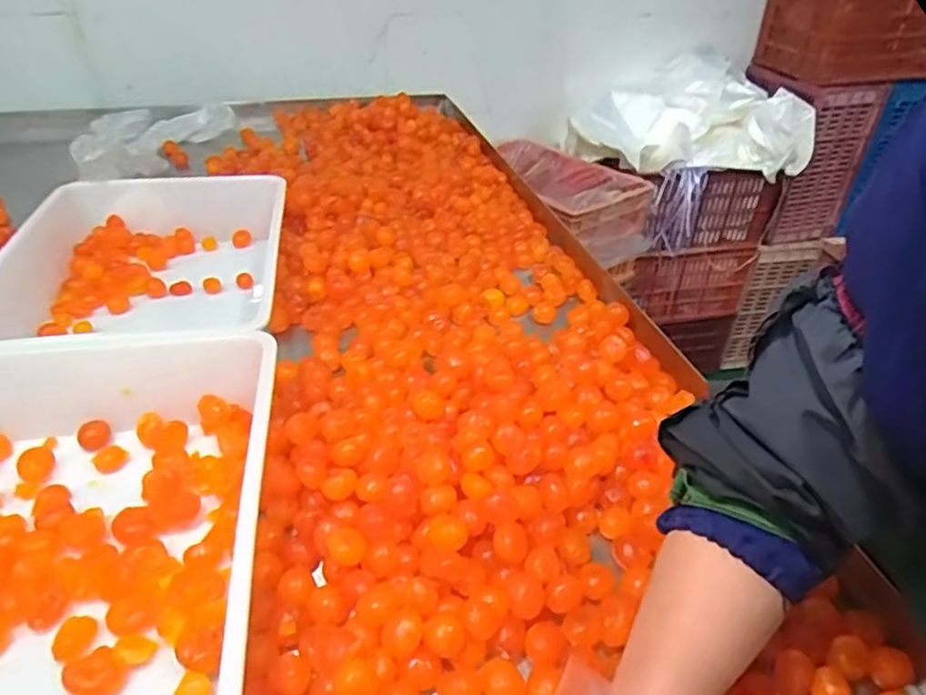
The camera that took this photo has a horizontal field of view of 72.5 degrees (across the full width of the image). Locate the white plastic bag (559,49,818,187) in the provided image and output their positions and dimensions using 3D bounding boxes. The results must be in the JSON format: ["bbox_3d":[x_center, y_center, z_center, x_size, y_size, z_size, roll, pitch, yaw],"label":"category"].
[{"bbox_3d":[0.585,-0.603,1.666,0.600,0.214,0.282,0,36,-5],"label":"white plastic bag"}]

